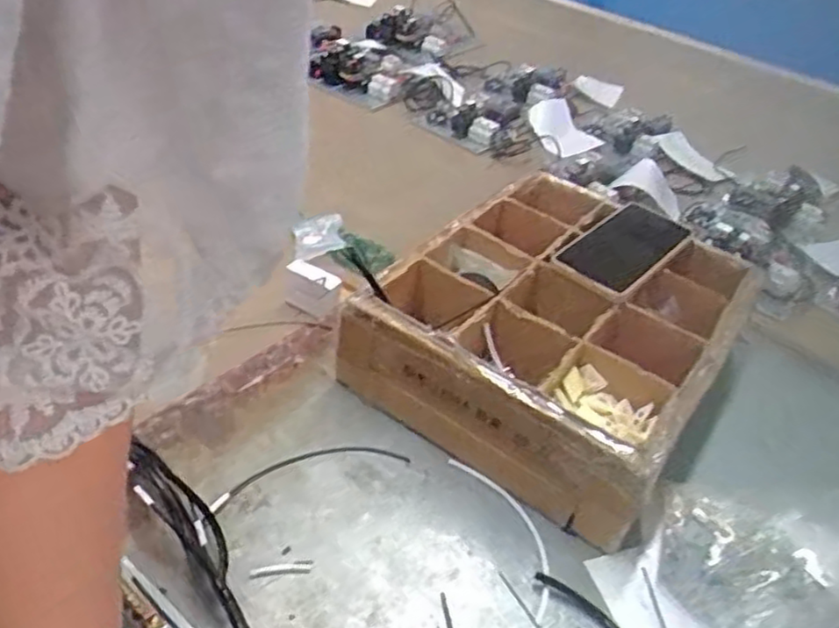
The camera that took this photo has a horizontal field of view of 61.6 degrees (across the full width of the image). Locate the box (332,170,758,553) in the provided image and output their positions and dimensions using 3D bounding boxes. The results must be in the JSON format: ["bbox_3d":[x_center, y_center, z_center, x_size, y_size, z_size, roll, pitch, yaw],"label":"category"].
[{"bbox_3d":[0.143,0.004,0.678,0.289,0.099,0.354,31,44,25],"label":"box"}]

